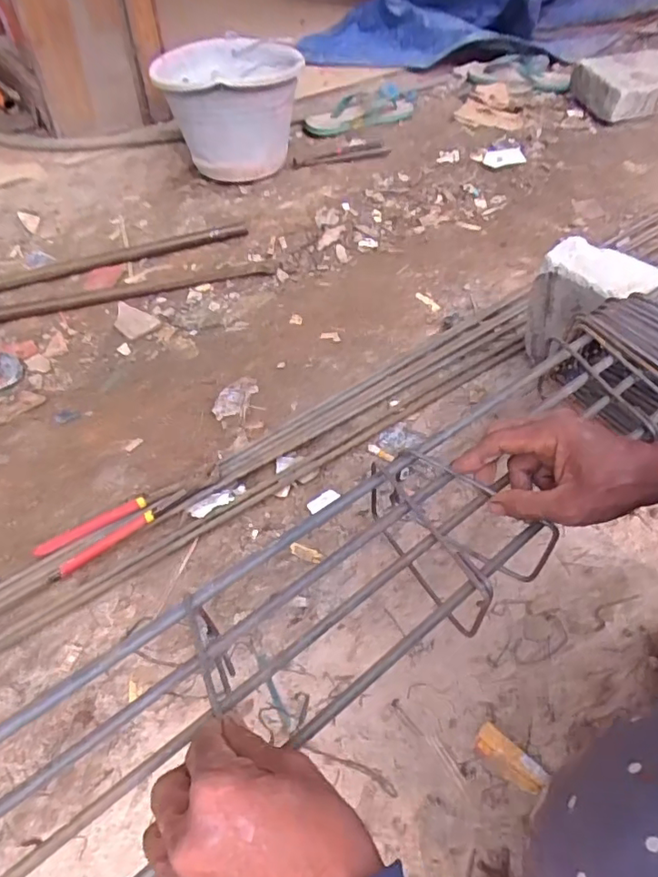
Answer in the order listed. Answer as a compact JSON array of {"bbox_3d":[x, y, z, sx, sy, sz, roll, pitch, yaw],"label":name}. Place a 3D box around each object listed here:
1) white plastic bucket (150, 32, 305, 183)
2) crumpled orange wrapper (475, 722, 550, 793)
[{"bbox_3d":[-0.193,-0.662,1.137,0.266,0.190,0.280,0,50,0],"label":"white plastic bucket"},{"bbox_3d":[0.165,0.294,0.514,0.065,0.007,0.030,34,59,25],"label":"crumpled orange wrapper"}]

